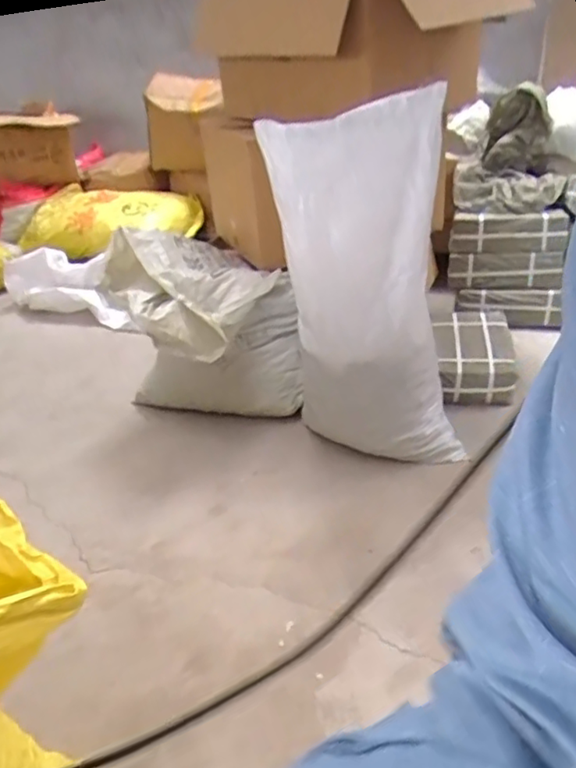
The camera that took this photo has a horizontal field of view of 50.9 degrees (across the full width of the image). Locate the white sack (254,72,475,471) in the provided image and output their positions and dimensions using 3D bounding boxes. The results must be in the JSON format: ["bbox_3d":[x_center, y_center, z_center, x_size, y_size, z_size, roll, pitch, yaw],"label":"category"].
[{"bbox_3d":[0.187,-0.173,1.410,0.415,0.840,0.173,-10,32,-8],"label":"white sack"}]

